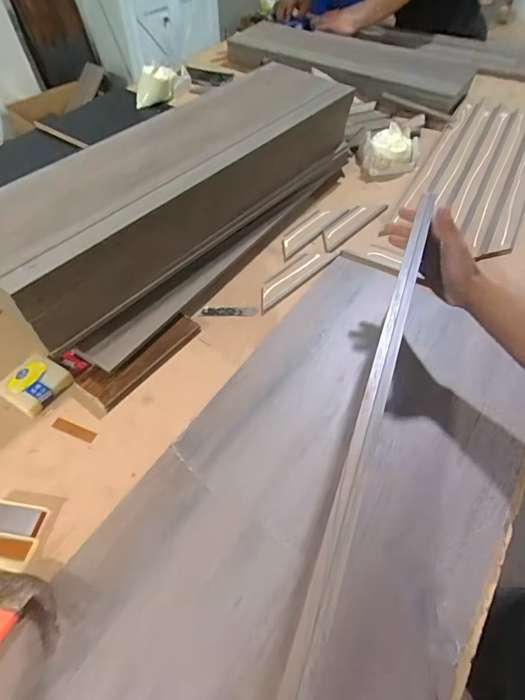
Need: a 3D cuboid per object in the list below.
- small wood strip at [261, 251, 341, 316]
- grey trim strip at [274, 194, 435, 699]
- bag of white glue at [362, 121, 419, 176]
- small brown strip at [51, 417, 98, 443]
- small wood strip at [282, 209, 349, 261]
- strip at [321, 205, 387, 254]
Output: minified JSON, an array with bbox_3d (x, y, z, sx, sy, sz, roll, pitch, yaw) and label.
[{"bbox_3d":[0.056,-0.130,0.718,0.049,0.007,0.193,37,62,24],"label":"small wood strip"},{"bbox_3d":[0.076,0.071,0.314,0.020,0.020,0.625,18,56,13],"label":"grey trim strip"},{"bbox_3d":[0.285,-0.445,0.915,0.123,0.057,0.127,11,54,9],"label":"bag of white glue"},{"bbox_3d":[-0.249,0.105,0.547,0.063,0.005,0.015,17,56,13],"label":"small brown strip"},{"bbox_3d":[0.092,-0.231,0.797,0.046,0.011,0.184,35,61,23],"label":"small wood strip"},{"bbox_3d":[0.173,-0.248,0.816,0.047,0.010,0.179,37,62,25],"label":"strip"}]

